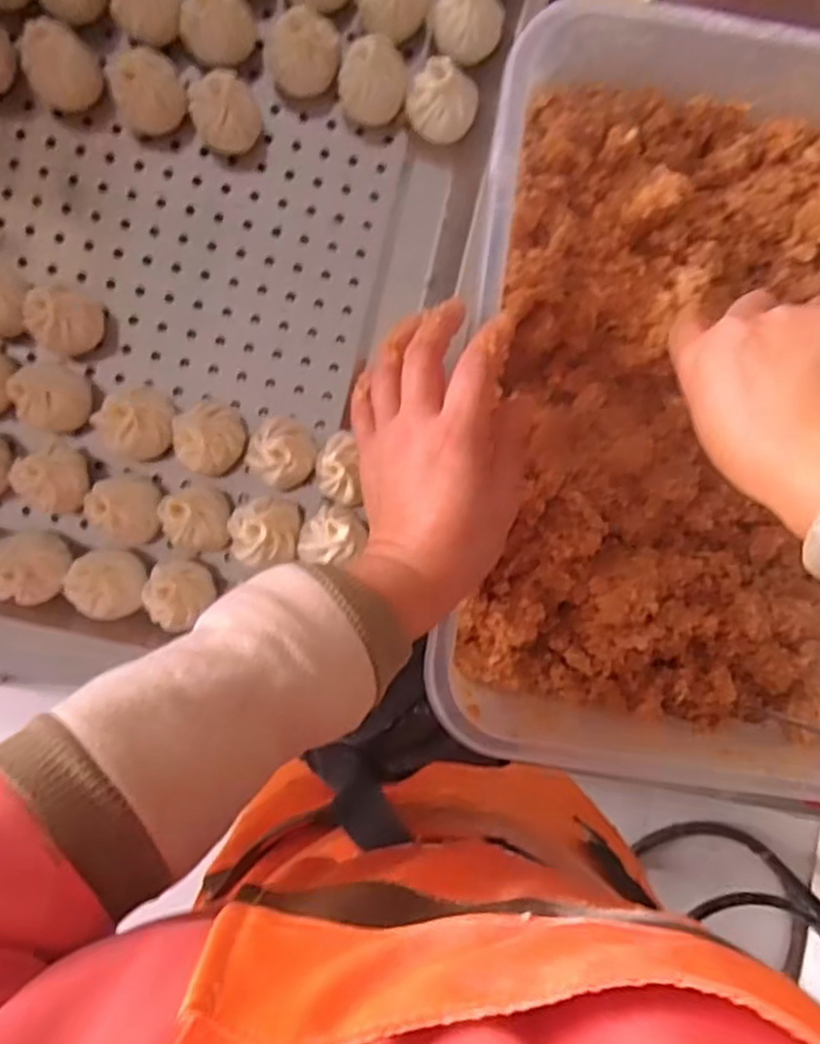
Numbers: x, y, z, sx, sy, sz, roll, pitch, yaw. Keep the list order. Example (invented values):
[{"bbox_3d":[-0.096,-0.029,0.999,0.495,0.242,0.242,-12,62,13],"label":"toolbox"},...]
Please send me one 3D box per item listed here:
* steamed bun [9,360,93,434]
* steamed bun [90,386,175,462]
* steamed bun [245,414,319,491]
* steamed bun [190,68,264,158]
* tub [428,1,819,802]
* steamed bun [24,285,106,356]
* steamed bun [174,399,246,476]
[{"bbox_3d":[-0.200,-0.070,0.394,0.037,0.041,0.037,0,90,-2],"label":"steamed bun"},{"bbox_3d":[-0.151,-0.055,0.397,0.040,0.040,0.039,0,90,-2],"label":"steamed bun"},{"bbox_3d":[-0.070,-0.038,0.399,0.035,0.043,0.037,0,90,-2],"label":"steamed bun"},{"bbox_3d":[-0.101,-0.229,0.401,0.039,0.040,0.037,0,90,-2],"label":"steamed bun"},{"bbox_3d":[0.164,-0.055,0.395,0.269,0.079,0.388,5,90,-2],"label":"tub"},{"bbox_3d":[-0.190,-0.110,0.395,0.030,0.043,0.035,27,89,-2],"label":"steamed bun"},{"bbox_3d":[-0.109,-0.048,0.396,0.033,0.046,0.043,2,90,-2],"label":"steamed bun"}]

